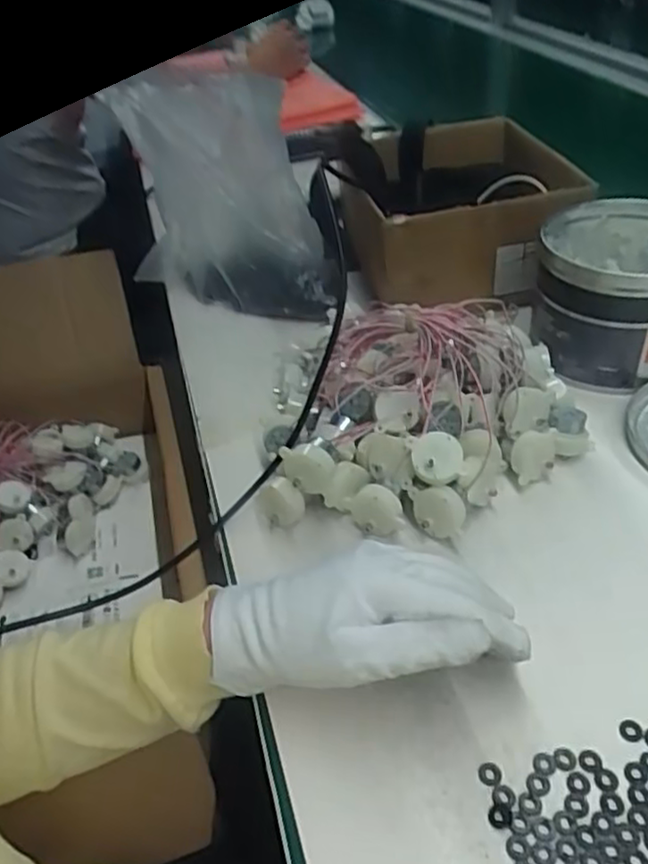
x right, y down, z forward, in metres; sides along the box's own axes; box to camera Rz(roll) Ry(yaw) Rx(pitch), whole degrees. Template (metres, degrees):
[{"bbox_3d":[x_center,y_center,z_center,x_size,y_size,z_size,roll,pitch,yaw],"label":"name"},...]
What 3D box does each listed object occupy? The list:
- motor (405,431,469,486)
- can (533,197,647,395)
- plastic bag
[{"bbox_3d":[0.073,0.016,0.443,0.033,0.012,0.035,-19,62,10],"label":"motor"},{"bbox_3d":[0.240,-0.112,0.565,0.127,0.105,0.130,8,42,18],"label":"can"},{"bbox_3d":[-0.091,-0.225,0.662,0.223,0.191,0.076,16,45,24],"label":"plastic bag"}]

